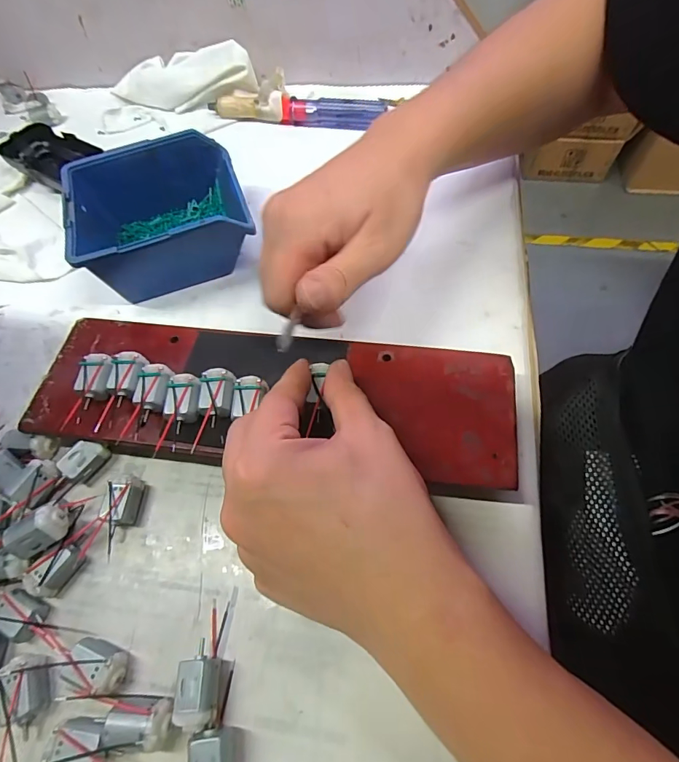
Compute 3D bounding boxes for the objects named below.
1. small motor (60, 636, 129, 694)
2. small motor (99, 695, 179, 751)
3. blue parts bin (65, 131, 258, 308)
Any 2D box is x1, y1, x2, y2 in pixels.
[{"bbox_3d":[-0.119,0.141,0.214,0.027,0.017,0.016,17,64,13],"label":"small motor"},{"bbox_3d":[-0.090,0.158,0.201,0.031,0.019,0.018,-2,61,3],"label":"small motor"},{"bbox_3d":[-0.134,-0.123,0.333,0.118,0.062,0.108,-19,62,-6],"label":"blue parts bin"}]

